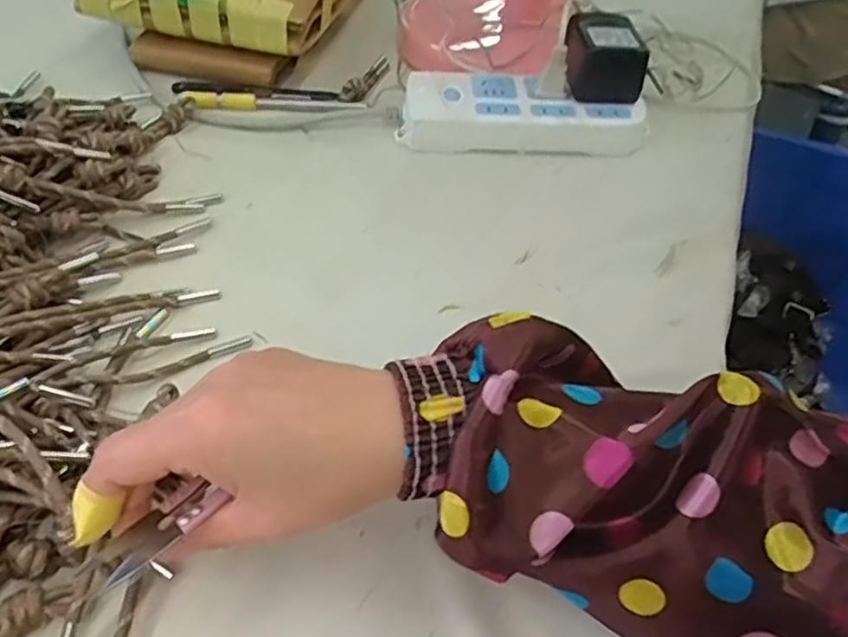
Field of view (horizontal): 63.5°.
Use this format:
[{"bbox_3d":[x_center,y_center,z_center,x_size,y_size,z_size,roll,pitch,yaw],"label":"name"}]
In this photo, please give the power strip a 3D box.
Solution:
[{"bbox_3d":[0.082,-0.160,0.544,0.196,0.037,0.074,3,46,-4],"label":"power strip"}]

